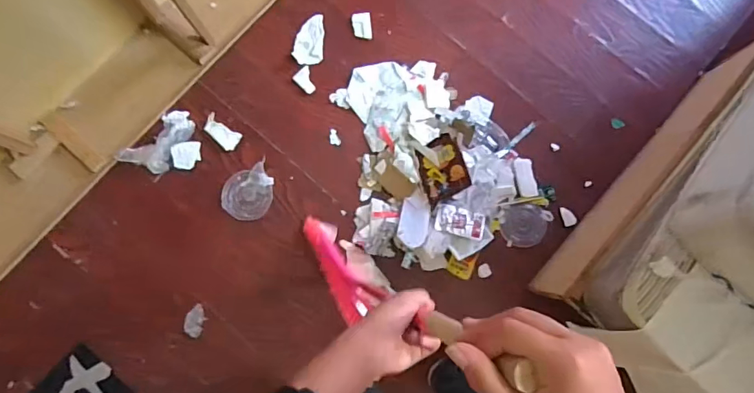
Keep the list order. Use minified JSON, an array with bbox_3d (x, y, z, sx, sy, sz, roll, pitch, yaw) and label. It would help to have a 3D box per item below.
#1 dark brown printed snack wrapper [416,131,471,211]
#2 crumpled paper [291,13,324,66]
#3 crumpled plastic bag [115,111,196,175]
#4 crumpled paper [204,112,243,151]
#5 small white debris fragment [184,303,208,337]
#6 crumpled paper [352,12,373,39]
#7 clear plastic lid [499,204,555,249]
[{"bbox_3d":[0.181,-0.076,1.292,0.127,0.026,0.173,-22,76,20],"label":"dark brown printed snack wrapper"},{"bbox_3d":[-0.200,-0.465,1.370,0.086,0.011,0.157,1,82,-3],"label":"crumpled paper"},{"bbox_3d":[-0.600,-0.140,1.311,0.215,0.045,0.118,-42,86,-8],"label":"crumpled plastic bag"},{"bbox_3d":[-0.442,-0.182,1.315,0.116,0.014,0.059,37,82,3],"label":"crumpled paper"},{"bbox_3d":[-0.489,0.336,1.253,0.053,0.014,0.081,24,81,1],"label":"small white debris fragment"},{"bbox_3d":[-0.044,-0.509,1.387,0.058,0.005,0.084,-4,82,-4],"label":"crumpled paper"},{"bbox_3d":[0.428,0.083,1.332,0.150,0.009,0.120,-2,82,-3],"label":"clear plastic lid"}]

